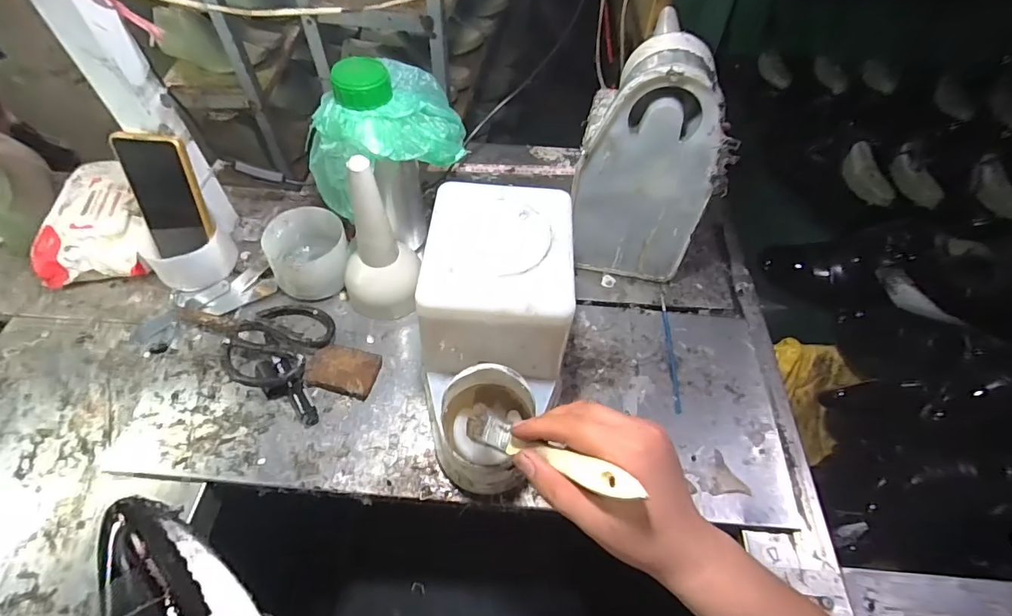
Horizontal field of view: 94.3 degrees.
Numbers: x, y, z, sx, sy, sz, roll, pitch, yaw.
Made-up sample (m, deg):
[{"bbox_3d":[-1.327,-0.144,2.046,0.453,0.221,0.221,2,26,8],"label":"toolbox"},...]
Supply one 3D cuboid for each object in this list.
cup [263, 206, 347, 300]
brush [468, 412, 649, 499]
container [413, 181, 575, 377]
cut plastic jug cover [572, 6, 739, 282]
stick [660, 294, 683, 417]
[{"bbox_3d":[-0.228,-0.062,0.551,0.086,0.064,0.100,-20,58,-15],"label":"cup"},{"bbox_3d":[0.024,0.097,0.320,0.147,0.009,0.019,7,47,45],"label":"brush"},{"bbox_3d":[-0.007,-0.028,0.443,0.129,0.098,0.153,3,55,1],"label":"container"},{"bbox_3d":[0.148,-0.148,0.518,0.143,0.256,0.086,9,55,5],"label":"cut plastic jug cover"},{"bbox_3d":[0.187,0.045,0.534,0.008,0.005,0.152,4,55,2],"label":"stick"}]

